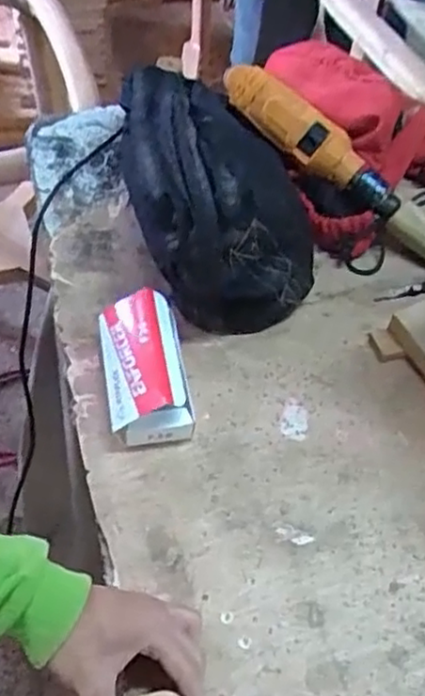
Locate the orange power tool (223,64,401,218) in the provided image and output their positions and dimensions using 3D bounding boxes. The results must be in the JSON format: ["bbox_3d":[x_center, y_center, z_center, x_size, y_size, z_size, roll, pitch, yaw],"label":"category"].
[{"bbox_3d":[0.111,-0.238,0.777,0.251,0.054,0.056,42,60,8],"label":"orange power tool"}]

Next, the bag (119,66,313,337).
[{"bbox_3d":[0.000,-0.194,0.749,0.184,0.135,0.337,-9,55,-11],"label":"bag"}]

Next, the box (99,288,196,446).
[{"bbox_3d":[-0.064,0.018,0.636,0.073,0.062,0.139,-7,55,-9],"label":"box"}]

